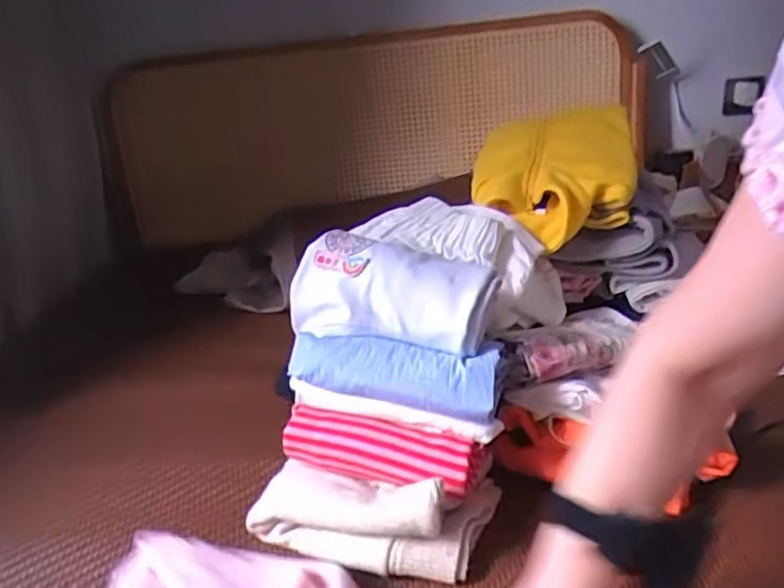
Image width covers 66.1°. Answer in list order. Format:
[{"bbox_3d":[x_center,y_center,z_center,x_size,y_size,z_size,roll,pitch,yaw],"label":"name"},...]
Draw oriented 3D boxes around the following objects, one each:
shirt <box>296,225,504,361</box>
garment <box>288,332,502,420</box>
[{"bbox_3d":[-0.002,-0.007,0.655,0.221,0.092,0.100,4,26,22],"label":"shirt"},{"bbox_3d":[0.004,0.075,0.635,0.214,0.061,0.099,2,25,17],"label":"garment"}]

